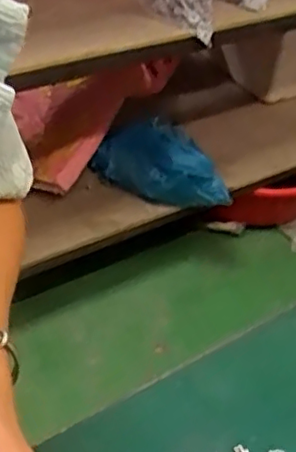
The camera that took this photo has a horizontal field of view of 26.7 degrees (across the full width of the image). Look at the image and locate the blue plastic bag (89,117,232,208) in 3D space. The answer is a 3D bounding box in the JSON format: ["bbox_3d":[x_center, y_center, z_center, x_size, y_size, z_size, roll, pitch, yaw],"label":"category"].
[{"bbox_3d":[0.035,-0.128,1.238,0.289,0.105,0.134,25,46,18],"label":"blue plastic bag"}]

